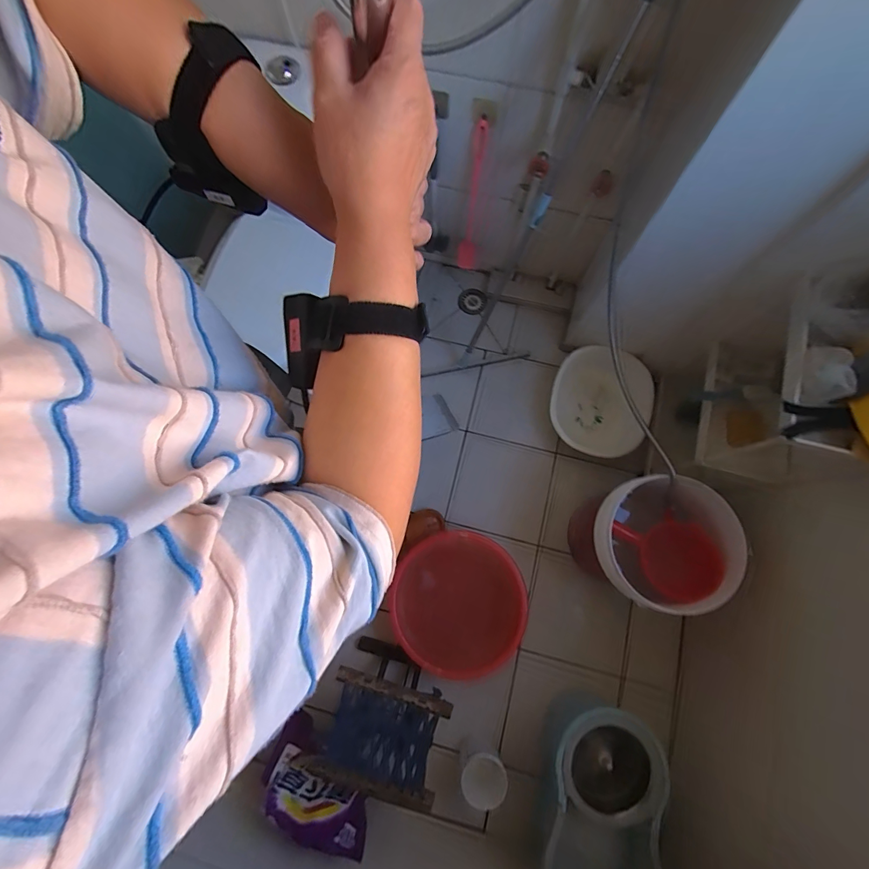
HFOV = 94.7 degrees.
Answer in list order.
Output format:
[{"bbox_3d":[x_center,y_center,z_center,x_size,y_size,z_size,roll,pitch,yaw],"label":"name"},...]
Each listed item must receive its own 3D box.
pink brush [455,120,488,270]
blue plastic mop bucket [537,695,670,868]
[{"bbox_3d":[0.109,-0.685,1.216,0.067,0.547,0.029,10,78,3],"label":"pink brush"},{"bbox_3d":[0.400,0.886,1.014,0.252,0.273,0.477,8,78,3],"label":"blue plastic mop bucket"}]

